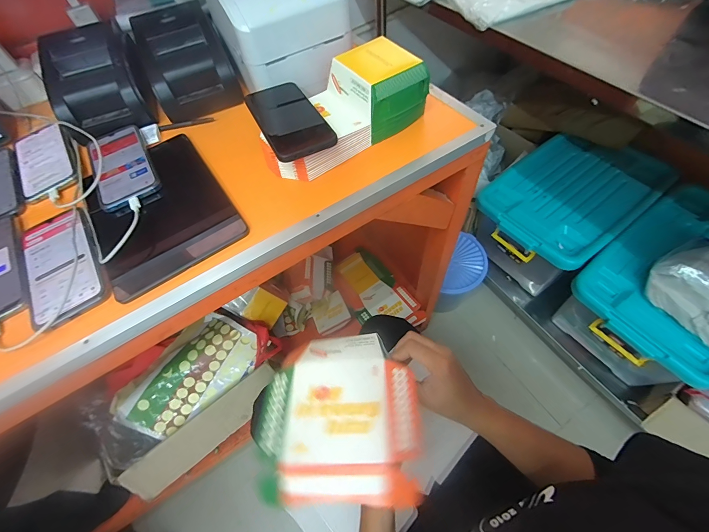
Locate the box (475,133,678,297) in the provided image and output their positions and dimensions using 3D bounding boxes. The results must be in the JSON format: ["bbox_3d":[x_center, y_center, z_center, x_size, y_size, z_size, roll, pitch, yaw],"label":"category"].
[{"bbox_3d":[0.666,-0.169,1.103,0.474,0.287,0.360,-34,62,-16],"label":"box"}]

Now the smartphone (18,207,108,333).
[{"bbox_3d":[-0.360,-0.008,0.400,0.081,0.008,0.175,-32,62,-15],"label":"smartphone"}]

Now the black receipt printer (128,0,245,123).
[{"bbox_3d":[-0.275,-0.338,0.540,0.130,0.098,0.155,-21,60,-9],"label":"black receipt printer"}]

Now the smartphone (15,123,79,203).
[{"bbox_3d":[-0.483,-0.172,0.512,0.084,0.014,0.177,-32,62,-14],"label":"smartphone"}]

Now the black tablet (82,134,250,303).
[{"bbox_3d":[-0.266,-0.083,0.444,0.164,0.011,0.250,-32,62,-15],"label":"black tablet"}]

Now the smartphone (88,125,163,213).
[{"bbox_3d":[-0.343,-0.154,0.479,0.078,0.012,0.180,-29,61,-13],"label":"smartphone"}]

